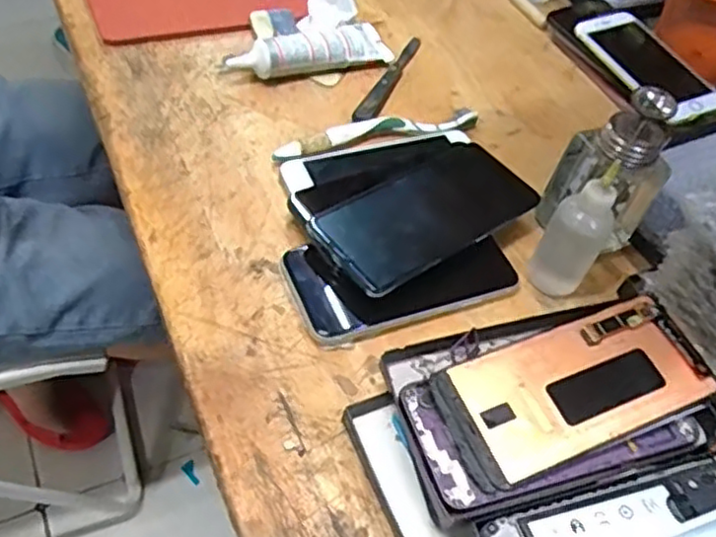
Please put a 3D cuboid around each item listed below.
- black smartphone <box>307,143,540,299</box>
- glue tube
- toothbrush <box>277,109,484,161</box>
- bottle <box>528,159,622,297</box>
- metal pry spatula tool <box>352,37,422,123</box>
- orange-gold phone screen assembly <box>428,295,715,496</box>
[{"bbox_3d":[0.047,-0.039,0.470,0.152,0.010,0.074,-30,62,-25],"label":"black smartphone"},{"bbox_3d":[-0.040,-0.185,0.578,0.143,0.035,0.046,-21,59,-23],"label":"glue tube"},{"bbox_3d":[0.014,-0.109,0.538,0.170,0.020,0.030,-15,57,-20],"label":"toothbrush"},{"bbox_3d":[0.140,-0.021,0.442,0.035,0.098,0.031,28,54,12],"label":"bottle"},{"bbox_3d":[0.028,-0.163,0.592,0.015,0.008,0.134,23,56,11],"label":"metal pry spatula tool"},{"bbox_3d":[0.124,0.065,0.390,0.160,0.005,0.073,-15,57,-20],"label":"orange-gold phone screen assembly"}]

